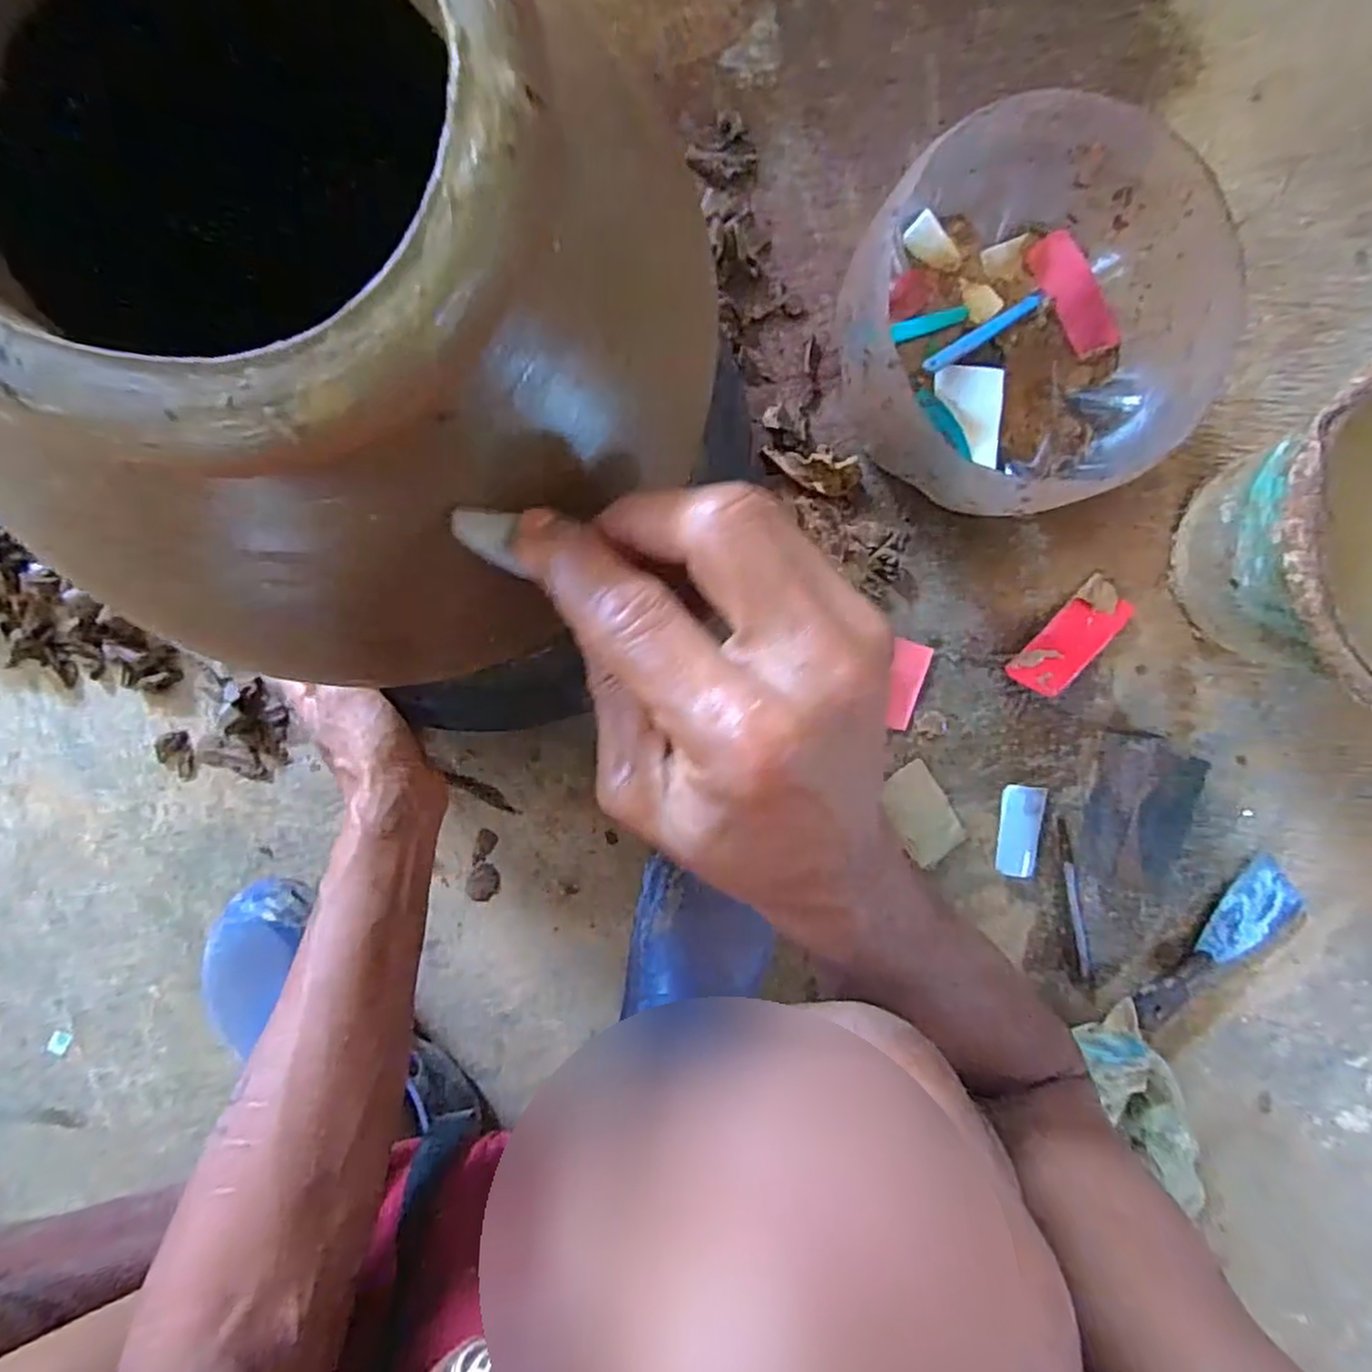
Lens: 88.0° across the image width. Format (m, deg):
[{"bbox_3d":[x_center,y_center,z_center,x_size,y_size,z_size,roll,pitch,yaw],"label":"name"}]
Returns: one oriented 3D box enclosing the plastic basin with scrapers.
[{"bbox_3d":[0.232,-0.250,0.510,0.247,0.131,0.238,-1,96,-6],"label":"plastic basin with scrapers"}]

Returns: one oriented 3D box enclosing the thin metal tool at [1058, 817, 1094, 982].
[{"bbox_3d":[0.333,0.184,0.606,0.011,0.005,0.143,-11,97,-5],"label":"thin metal tool"}]

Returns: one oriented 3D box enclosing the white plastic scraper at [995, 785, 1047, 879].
[{"bbox_3d":[0.284,0.123,0.602,0.037,0.006,0.077,3,95,-7],"label":"white plastic scraper"}]

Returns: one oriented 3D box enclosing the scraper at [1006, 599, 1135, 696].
[{"bbox_3d":[0.322,-0.036,0.589,0.108,0.008,0.048,-45,98,-1],"label":"scraper"}]

